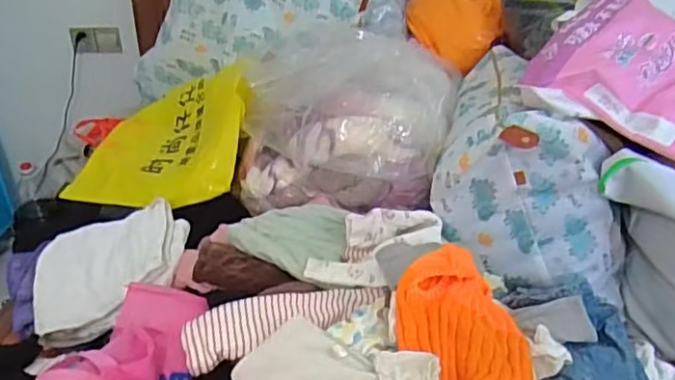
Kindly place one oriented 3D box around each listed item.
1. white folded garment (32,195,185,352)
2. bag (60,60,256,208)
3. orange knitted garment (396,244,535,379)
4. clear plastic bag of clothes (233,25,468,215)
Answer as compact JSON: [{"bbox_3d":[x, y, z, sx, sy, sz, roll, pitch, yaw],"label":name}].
[{"bbox_3d":[-0.435,0.152,1.186,0.303,0.070,0.233,-22,54,-1],"label":"white folded garment"},{"bbox_3d":[-0.397,-0.136,1.407,0.405,0.212,0.371,-4,29,-4],"label":"bag"},{"bbox_3d":[0.173,0.194,0.839,0.183,0.116,0.269,0,29,3],"label":"orange knitted garment"},{"bbox_3d":[0.011,-0.179,1.340,0.457,0.290,0.417,6,30,13],"label":"clear plastic bag of clothes"}]

